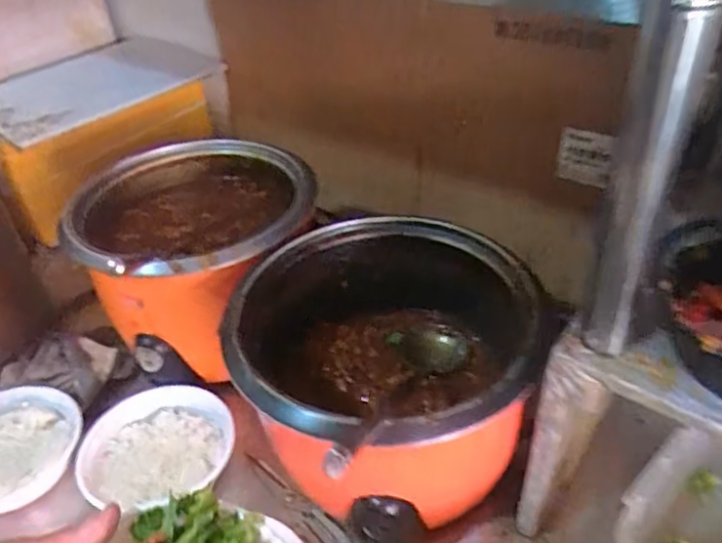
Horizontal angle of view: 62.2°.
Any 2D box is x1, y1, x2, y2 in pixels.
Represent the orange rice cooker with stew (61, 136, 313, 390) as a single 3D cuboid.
[{"bbox_3d":[-0.191,-0.016,0.714,0.256,0.201,0.233,1,38,-1],"label":"orange rice cooker with stew"}]

